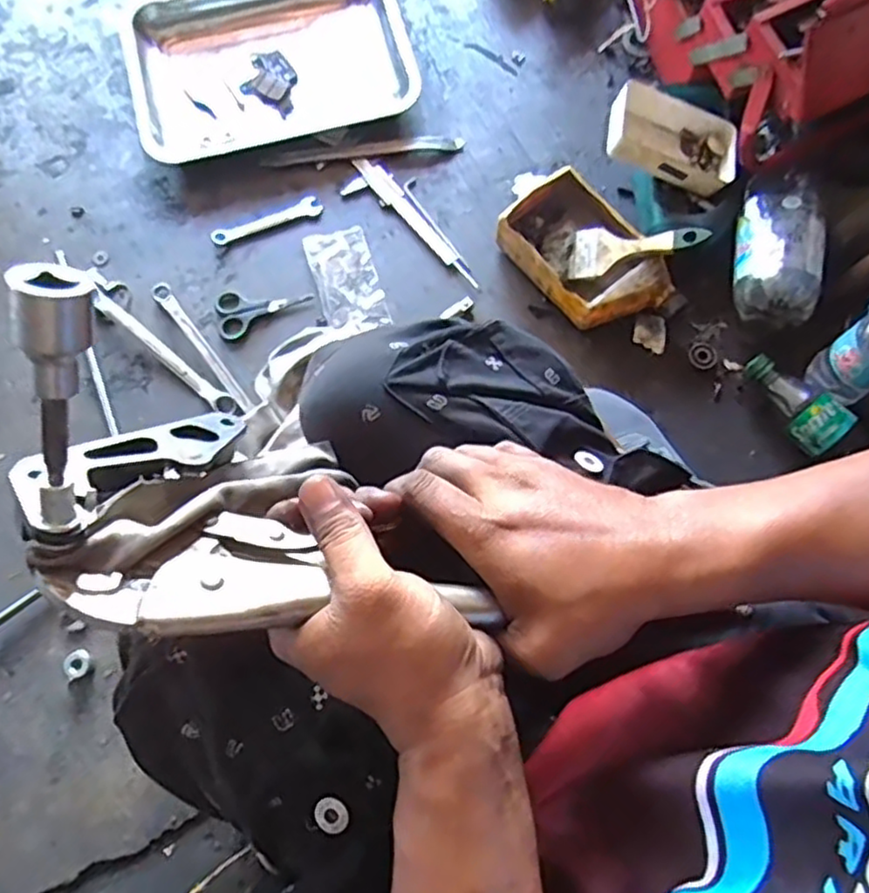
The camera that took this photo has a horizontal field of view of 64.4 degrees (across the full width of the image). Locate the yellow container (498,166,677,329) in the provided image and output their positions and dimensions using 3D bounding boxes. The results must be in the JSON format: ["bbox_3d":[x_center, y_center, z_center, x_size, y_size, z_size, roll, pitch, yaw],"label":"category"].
[{"bbox_3d":[0.174,-0.222,0.809,0.120,0.059,0.202,-38,78,-10],"label":"yellow container"}]

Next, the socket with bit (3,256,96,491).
[{"bbox_3d":[-0.126,-0.021,0.230,0.020,0.075,0.022,21,33,6],"label":"socket with bit"}]

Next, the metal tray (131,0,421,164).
[{"bbox_3d":[-0.218,-0.520,0.907,0.344,0.032,0.259,-15,75,-4],"label":"metal tray"}]

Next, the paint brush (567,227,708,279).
[{"bbox_3d":[0.226,-0.228,0.781,0.154,0.021,0.055,-4,72,25],"label":"paint brush"}]

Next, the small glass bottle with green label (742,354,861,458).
[{"bbox_3d":[0.394,-0.049,0.759,0.054,0.056,0.123,-37,77,-10],"label":"small glass bottle with green label"}]

